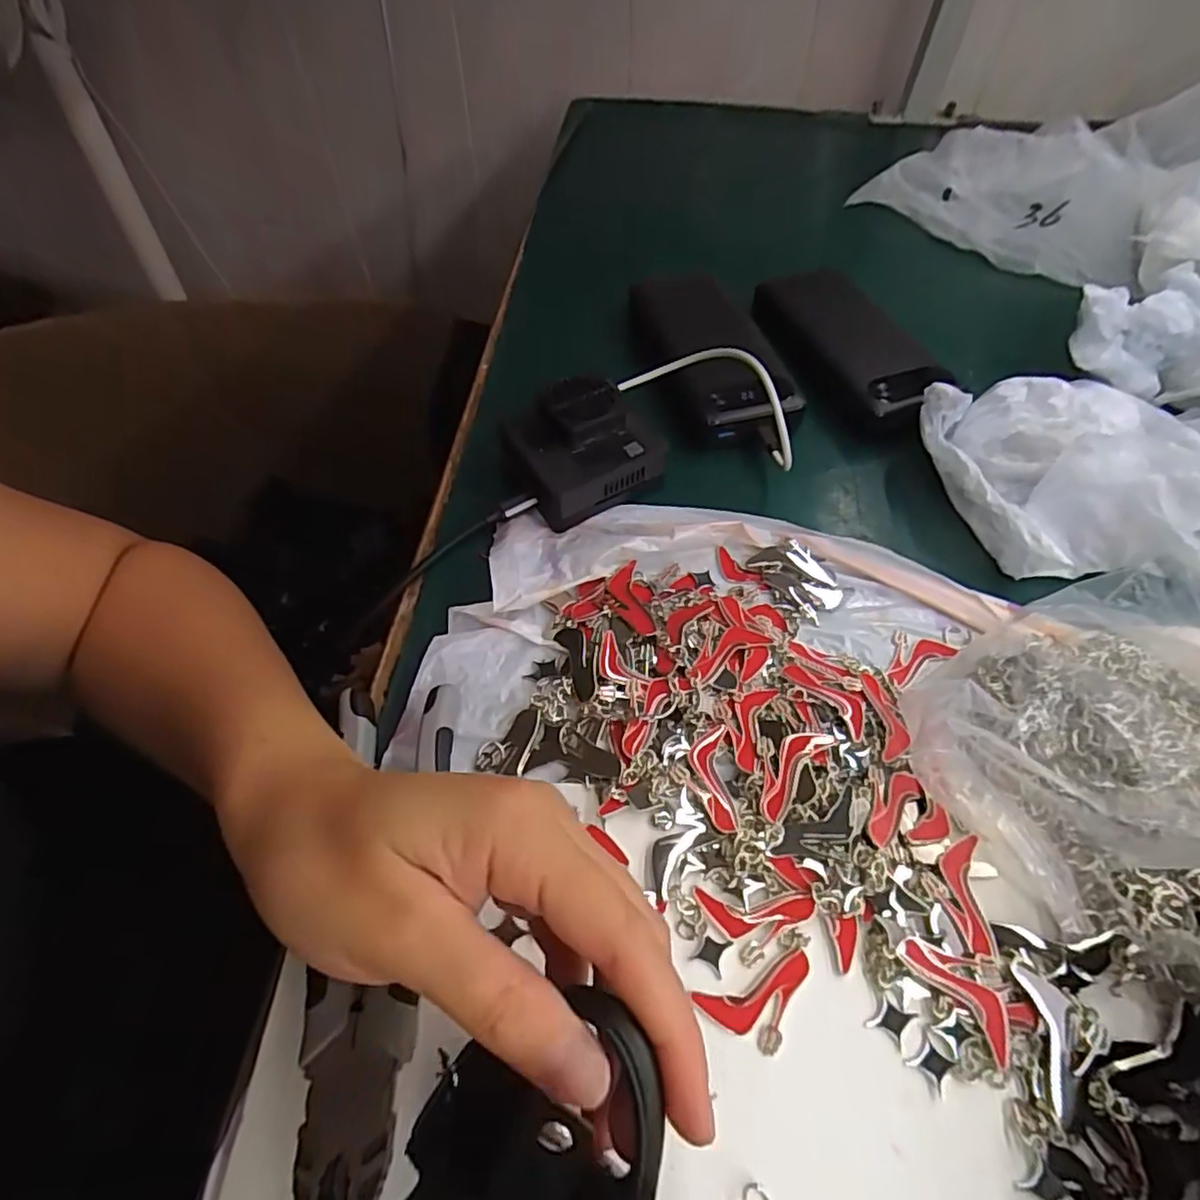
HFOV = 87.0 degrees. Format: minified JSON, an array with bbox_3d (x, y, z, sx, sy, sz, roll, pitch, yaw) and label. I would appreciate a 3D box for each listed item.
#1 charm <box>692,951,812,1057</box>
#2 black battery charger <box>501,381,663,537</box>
[{"bbox_3d":[0.060,0.151,0.233,0.045,0.004,0.025,-17,58,-9],"label":"charm"},{"bbox_3d":[-0.008,-0.089,0.363,0.080,0.041,0.062,-28,61,-16],"label":"black battery charger"}]

